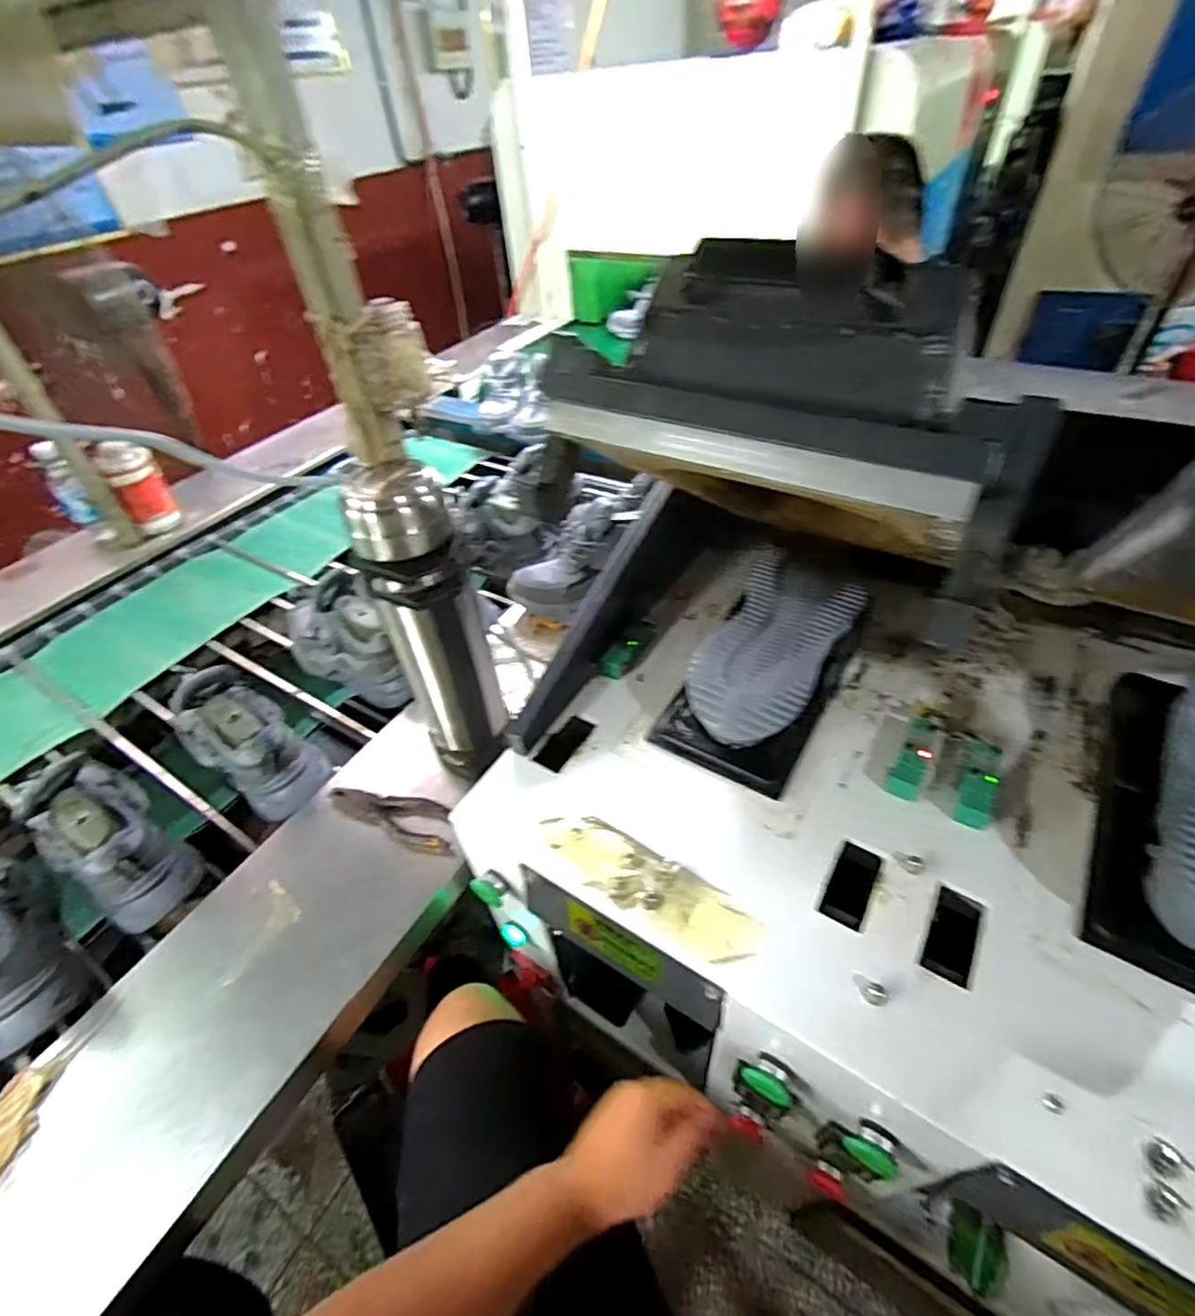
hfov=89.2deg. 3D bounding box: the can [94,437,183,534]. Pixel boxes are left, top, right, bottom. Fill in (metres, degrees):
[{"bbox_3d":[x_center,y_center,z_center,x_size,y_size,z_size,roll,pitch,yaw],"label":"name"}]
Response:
[{"bbox_3d":[-0.922,-0.340,1.233,0.087,0.193,0.073,-29,53,-25],"label":"can"}]

